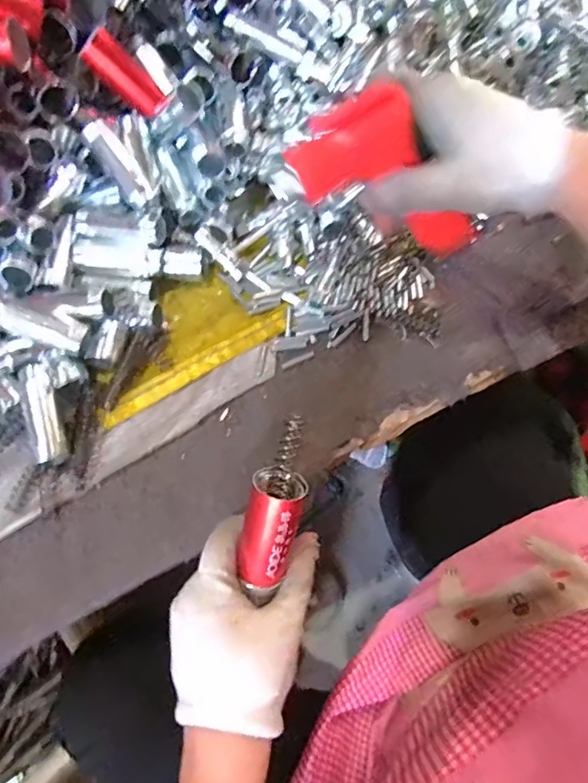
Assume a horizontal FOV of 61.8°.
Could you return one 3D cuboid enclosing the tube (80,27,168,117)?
[{"bbox_3d":[-0.132,-0.250,0.389,0.020,0.066,0.023,-9,63,36],"label":"tube"}]

